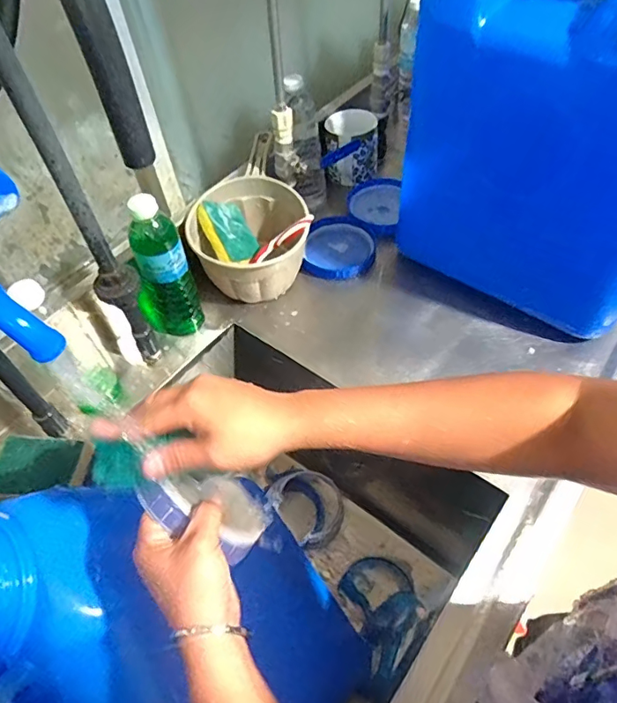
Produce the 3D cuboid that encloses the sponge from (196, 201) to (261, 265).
[{"bbox_3d":[-0.116,-0.175,0.731,0.072,0.025,0.093,-19,81,-41],"label":"sponge"}]

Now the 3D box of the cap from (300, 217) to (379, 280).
[{"bbox_3d":[0.049,-0.162,0.777,0.110,0.030,0.105,0,52,6],"label":"cap"}]

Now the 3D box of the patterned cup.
[{"bbox_3d":[0.072,-0.344,0.851,0.090,0.083,0.108,2,52,7],"label":"patterned cup"}]

